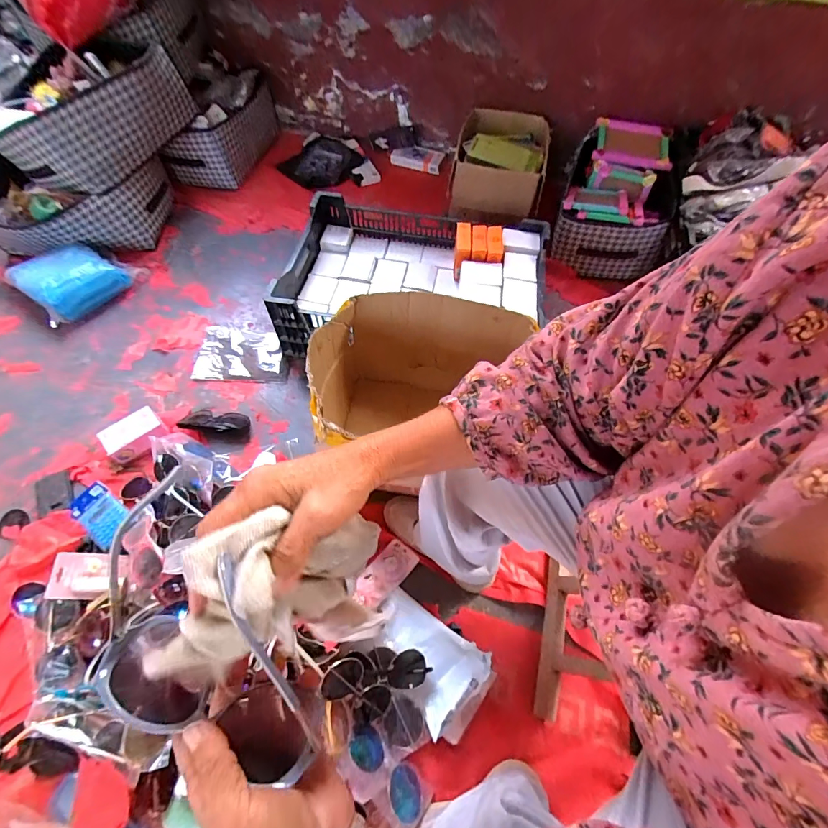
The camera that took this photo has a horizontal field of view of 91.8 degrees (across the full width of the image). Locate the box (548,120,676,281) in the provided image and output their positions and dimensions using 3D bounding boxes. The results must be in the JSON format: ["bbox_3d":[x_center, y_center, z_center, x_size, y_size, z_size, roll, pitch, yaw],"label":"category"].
[{"bbox_3d":[0.609,-0.667,1.217,0.315,0.210,0.528,20,60,8],"label":"box"}]

